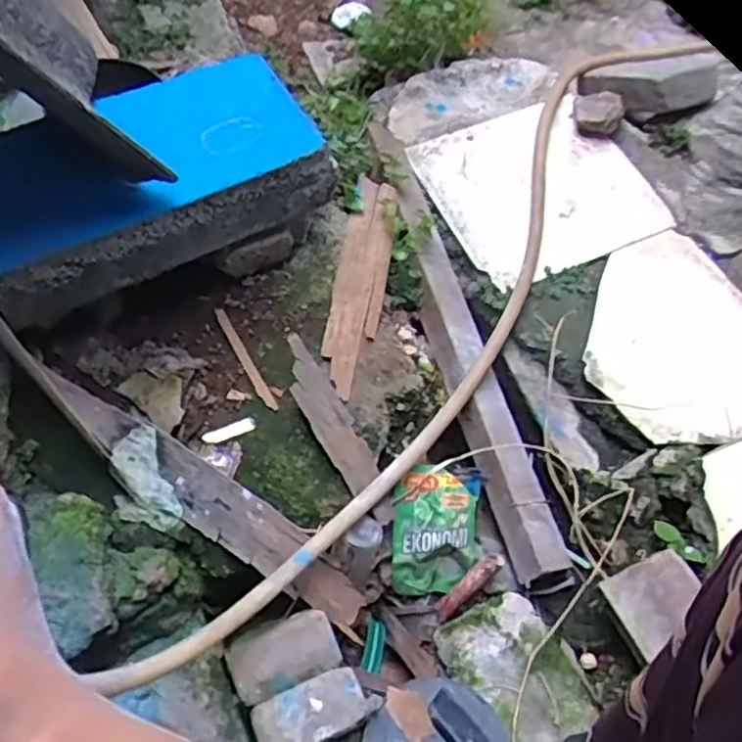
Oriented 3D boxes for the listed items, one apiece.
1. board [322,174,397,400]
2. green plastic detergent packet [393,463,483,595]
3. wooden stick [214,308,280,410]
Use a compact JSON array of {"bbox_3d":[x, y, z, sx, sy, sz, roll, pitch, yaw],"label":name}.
[{"bbox_3d":[-0.013,-0.115,0.866,0.061,0.021,0.315,9,58,2],"label":"board"},{"bbox_3d":[0.075,0.183,0.791,0.096,0.024,0.148,2,98,-6],"label":"green plastic detergent packet"},{"bbox_3d":[-0.148,-0.017,0.808,0.013,0.013,0.150,-26,63,-18],"label":"wooden stick"}]

